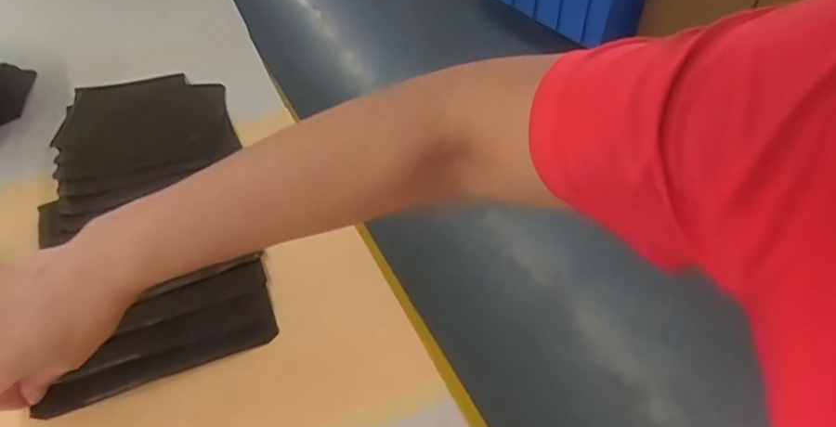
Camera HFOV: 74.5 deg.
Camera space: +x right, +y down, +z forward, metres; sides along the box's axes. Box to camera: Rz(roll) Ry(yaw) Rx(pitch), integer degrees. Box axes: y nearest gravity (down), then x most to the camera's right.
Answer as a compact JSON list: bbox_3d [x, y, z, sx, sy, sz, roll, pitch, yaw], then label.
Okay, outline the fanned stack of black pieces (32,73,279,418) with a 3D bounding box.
[{"bbox_3d":[-0.255,-0.024,0.524,0.180,0.021,0.412,-16,48,-20],"label":"fanned stack of black pieces"}]

